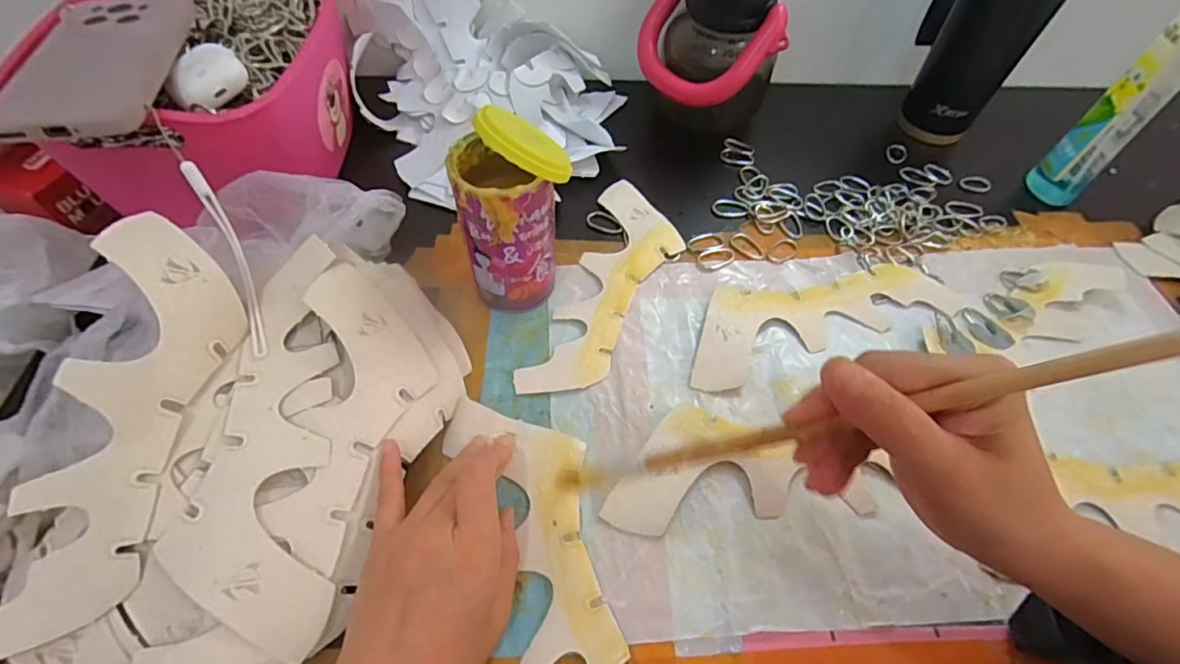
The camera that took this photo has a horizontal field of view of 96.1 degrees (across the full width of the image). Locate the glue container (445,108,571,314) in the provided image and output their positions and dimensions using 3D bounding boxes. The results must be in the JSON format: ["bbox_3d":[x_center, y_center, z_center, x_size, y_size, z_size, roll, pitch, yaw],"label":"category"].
[{"bbox_3d":[-0.053,-0.079,0.364,0.069,0.145,0.058,-5,58,-7],"label":"glue container"}]

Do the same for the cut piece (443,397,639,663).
[{"bbox_3d":[-0.021,0.136,0.306,0.073,0.010,0.221,-16,59,-13],"label":"cut piece"}]

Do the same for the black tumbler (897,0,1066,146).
[{"bbox_3d":[0.357,-0.280,0.484,0.090,0.197,0.071,29,60,15],"label":"black tumbler"}]

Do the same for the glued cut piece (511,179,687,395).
[{"bbox_3d":[0.019,-0.041,0.424,0.075,0.006,0.222,17,58,8],"label":"glued cut piece"}]

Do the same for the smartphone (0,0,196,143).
[{"bbox_3d":[-0.309,-0.177,0.337,0.074,0.014,0.159,0,57,-18],"label":"smartphone"}]

